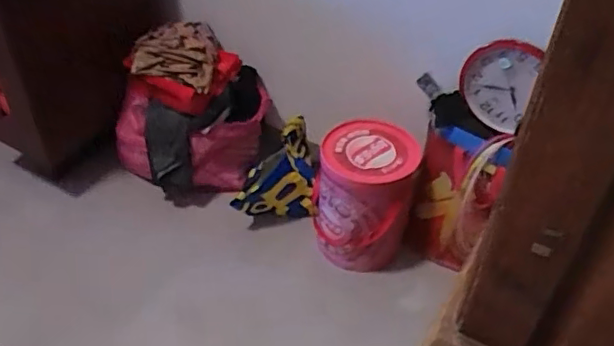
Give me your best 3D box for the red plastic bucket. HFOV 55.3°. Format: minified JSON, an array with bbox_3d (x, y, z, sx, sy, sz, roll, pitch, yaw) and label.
[{"bbox_3d":[0.161,0.069,1.639,0.264,0.376,0.277,1,43,-1],"label":"red plastic bucket"}]

